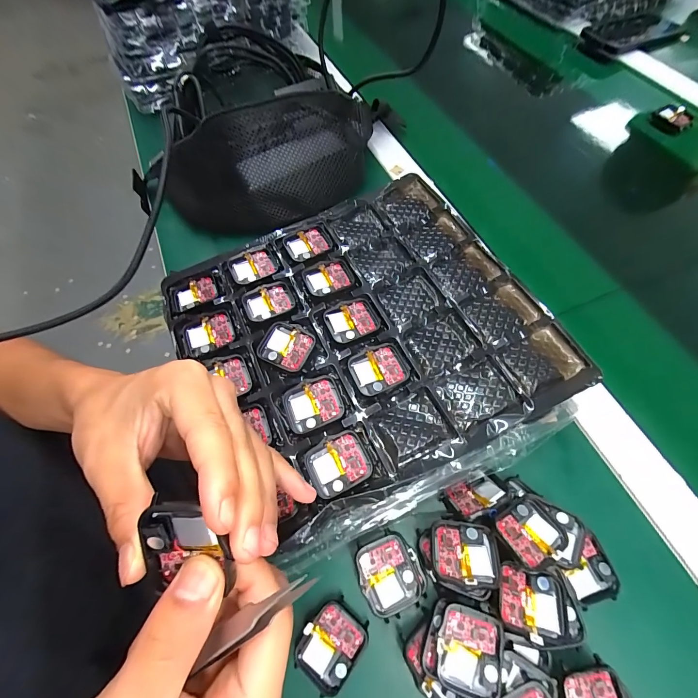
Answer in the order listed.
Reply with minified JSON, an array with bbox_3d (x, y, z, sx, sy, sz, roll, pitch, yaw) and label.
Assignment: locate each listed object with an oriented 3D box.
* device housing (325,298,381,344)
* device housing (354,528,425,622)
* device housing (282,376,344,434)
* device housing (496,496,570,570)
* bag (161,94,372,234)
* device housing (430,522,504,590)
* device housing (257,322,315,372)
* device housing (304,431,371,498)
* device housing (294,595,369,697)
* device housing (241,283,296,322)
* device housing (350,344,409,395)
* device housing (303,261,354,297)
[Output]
[{"bbox_3d":[0.003,-0.024,0.284,0.043,0.004,0.035,-24,65,-9],"label":"device housing"},{"bbox_3d":[0.029,0.157,0.235,0.042,0.013,0.044,-22,64,-8],"label":"device housing"},{"bbox_3d":[-0.027,0.042,0.254,0.042,0.009,0.037,-21,64,-8],"label":"device housing"},{"bbox_3d":[0.124,0.123,0.227,0.042,0.006,0.037,-15,47,-19],"label":"device housing"},{"bbox_3d":[-0.075,-0.206,0.377,0.233,0.105,0.109,-19,64,-7],"label":"bag"},{"bbox_3d":[0.077,0.135,0.222,0.042,0.008,0.037,5,41,7],"label":"device housing"},{"bbox_3d":[-0.051,-0.003,0.272,0.041,0.007,0.034,22,66,13],"label":"device housing"},{"bbox_3d":[-0.008,0.081,0.236,0.043,0.010,0.036,-25,65,-9],"label":"device housing"},{"bbox_3d":[-0.012,0.197,0.223,0.038,0.007,0.046,31,69,17],"label":"device housing"},{"bbox_3d":[-0.070,-0.041,0.293,0.042,0.005,0.035,-22,64,-8],"label":"device housing"},{"bbox_3d":[0.024,0.016,0.263,0.043,0.005,0.036,-26,65,-10],"label":"device housing"},{"bbox_3d":[-0.018,-0.063,0.302,0.041,0.004,0.034,-26,65,-10],"label":"device housing"}]

